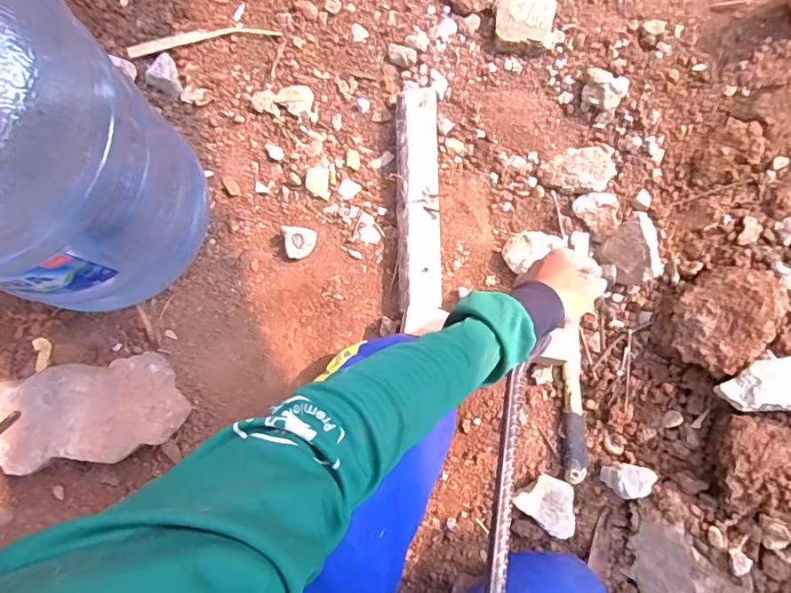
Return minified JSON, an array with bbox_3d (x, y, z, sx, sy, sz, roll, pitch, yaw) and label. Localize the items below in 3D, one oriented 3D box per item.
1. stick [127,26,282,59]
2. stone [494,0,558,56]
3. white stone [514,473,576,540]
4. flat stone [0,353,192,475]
[{"bbox_3d":[-0.273,-0.372,0.716,0.209,0.013,0.033,-14,76,-6],"label":"stick"},{"bbox_3d":[0.183,-0.392,0.709,0.081,0.037,0.101,14,75,2],"label":"stone"},{"bbox_3d":[0.203,0.270,0.659,0.083,0.015,0.064,37,77,8],"label":"white stone"},{"bbox_3d":[-0.370,0.140,0.613,0.213,0.064,0.126,-16,76,-6],"label":"flat stone"}]

